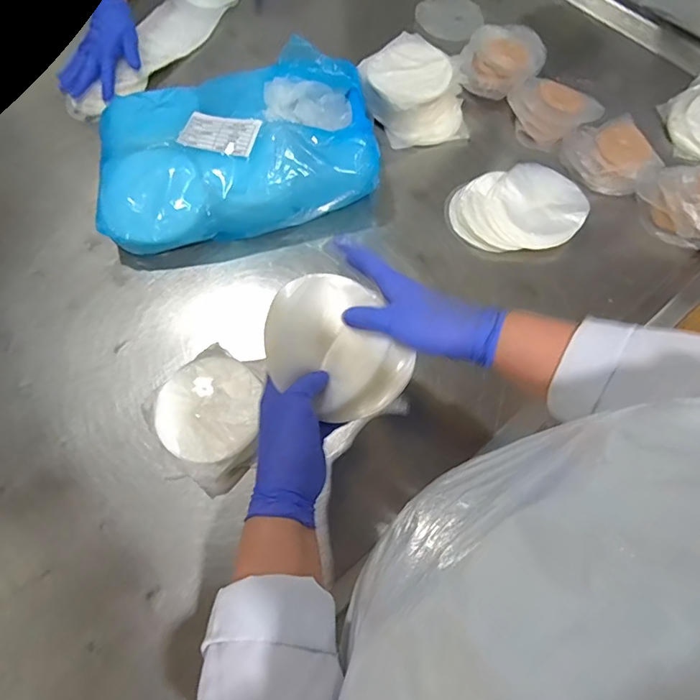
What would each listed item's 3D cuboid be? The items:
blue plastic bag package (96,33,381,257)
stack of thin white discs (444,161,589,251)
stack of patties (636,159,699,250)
[{"bbox_3d":[-0.161,-0.287,0.712,0.390,0.091,0.260,-13,67,-2],"label":"blue plastic bag package"},{"bbox_3d":[0.237,-0.193,0.688,0.176,0.038,0.125,-14,67,-3],"label":"stack of thin white discs"},{"bbox_3d":[0.477,-0.212,0.662,0.134,0.051,0.158,-40,71,-13],"label":"stack of patties"}]

